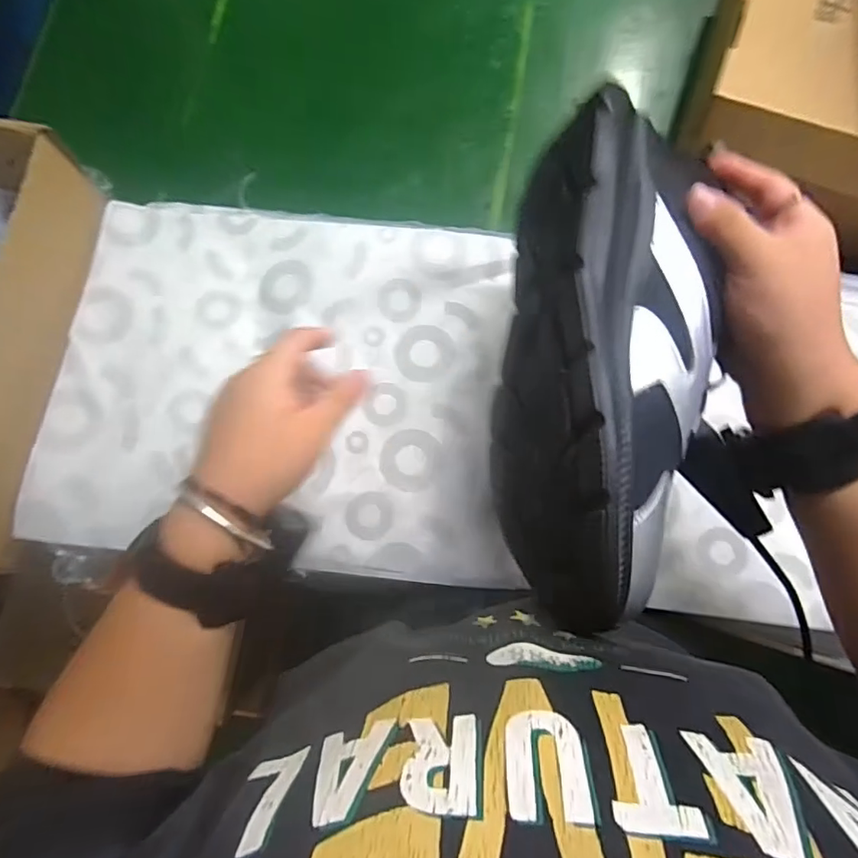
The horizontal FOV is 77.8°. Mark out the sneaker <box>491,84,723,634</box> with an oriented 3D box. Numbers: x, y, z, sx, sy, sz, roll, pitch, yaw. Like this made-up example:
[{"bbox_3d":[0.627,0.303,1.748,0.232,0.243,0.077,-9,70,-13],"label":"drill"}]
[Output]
[{"bbox_3d":[0.096,-0.035,0.281,0.101,0.097,0.257,7,83,2],"label":"sneaker"}]

